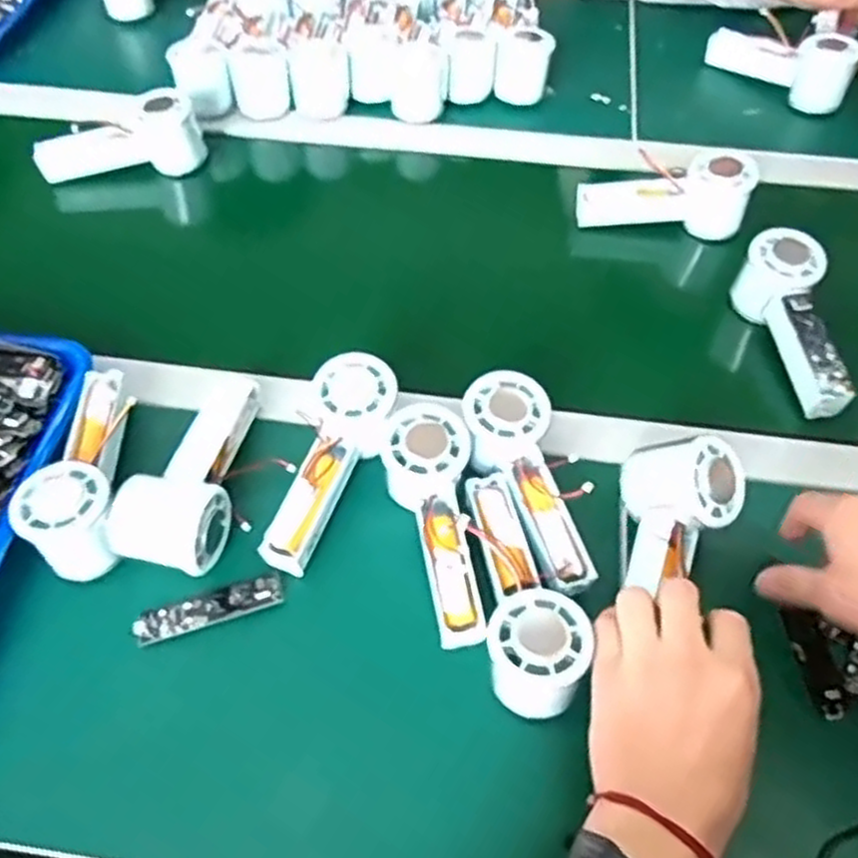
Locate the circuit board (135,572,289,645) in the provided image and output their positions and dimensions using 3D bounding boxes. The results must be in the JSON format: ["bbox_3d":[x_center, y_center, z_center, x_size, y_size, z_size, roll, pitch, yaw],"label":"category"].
[{"bbox_3d":[-0.140,0.114,0.490,0.093,0.007,0.023,-16,57,-12],"label":"circuit board"}]

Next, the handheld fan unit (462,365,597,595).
[{"bbox_3d":[0.068,0.034,0.512,0.057,0.032,0.154,-17,71,-13],"label":"handheld fan unit"}]

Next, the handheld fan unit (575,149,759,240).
[{"bbox_3d":[0.209,-0.216,0.692,0.142,0.058,0.056,4,55,1],"label":"handheld fan unit"}]

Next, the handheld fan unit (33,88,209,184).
[{"bbox_3d":[-0.295,-0.277,0.731,0.153,0.058,0.040,-9,55,-8],"label":"handheld fan unit"}]

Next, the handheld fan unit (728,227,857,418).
[{"bbox_3d":[0.290,-0.081,0.609,0.056,0.057,0.151,-7,70,-7],"label":"handheld fan unit"}]

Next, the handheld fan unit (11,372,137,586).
[{"bbox_3d":[-0.230,0.020,0.521,0.054,0.052,0.152,-1,55,-2],"label":"handheld fan unit"}]

